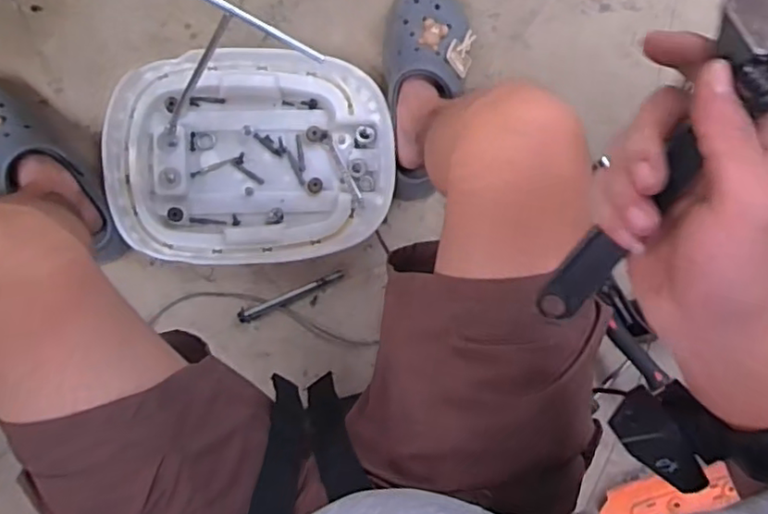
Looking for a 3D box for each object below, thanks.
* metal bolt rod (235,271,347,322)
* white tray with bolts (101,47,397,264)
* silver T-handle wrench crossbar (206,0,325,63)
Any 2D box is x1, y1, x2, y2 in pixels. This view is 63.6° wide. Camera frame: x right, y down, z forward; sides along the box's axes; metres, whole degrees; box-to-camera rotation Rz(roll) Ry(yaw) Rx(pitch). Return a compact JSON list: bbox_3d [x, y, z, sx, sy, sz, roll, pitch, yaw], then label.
[{"bbox_3d":[-0.122,0.050,0.813,0.145,0.016,0.016,-24,93,-5],"label":"metal bolt rod"},{"bbox_3d":[-0.168,-0.129,0.798,0.350,0.041,0.267,1,90,-5],"label":"white tray with bolts"},{"bbox_3d":[-0.135,-0.219,0.551,0.181,0.009,0.010,23,88,-26],"label":"silver T-handle wrench crossbar"}]

